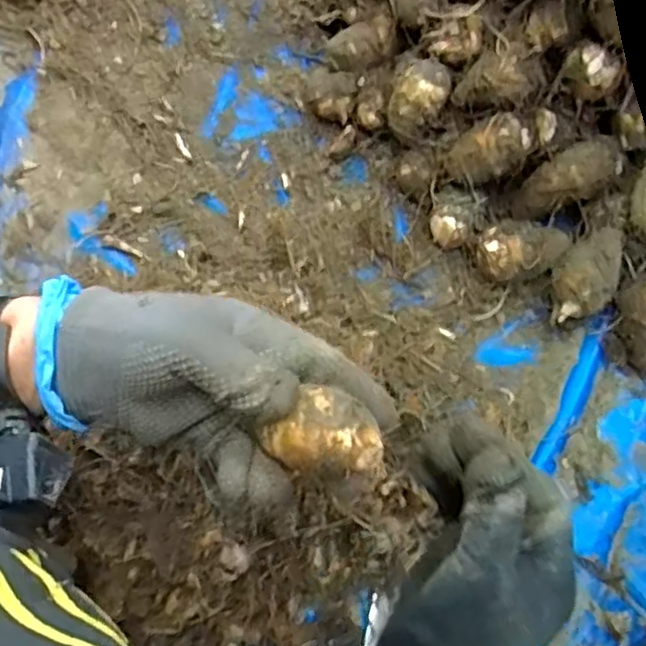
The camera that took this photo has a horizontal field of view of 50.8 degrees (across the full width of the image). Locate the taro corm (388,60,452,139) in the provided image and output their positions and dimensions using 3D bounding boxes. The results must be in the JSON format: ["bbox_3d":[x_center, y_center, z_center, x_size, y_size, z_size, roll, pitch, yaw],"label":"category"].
[{"bbox_3d":[0.070,-0.164,0.497,0.035,0.042,0.044,26,69,7],"label":"taro corm"}]

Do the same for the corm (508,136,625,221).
[{"bbox_3d":[0.179,-0.104,0.502,0.084,0.029,0.035,-29,70,20],"label":"corm"}]

